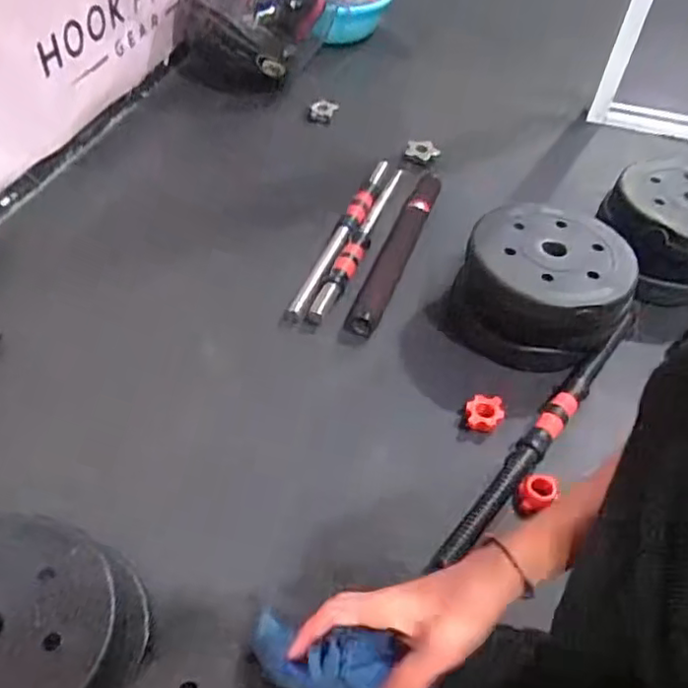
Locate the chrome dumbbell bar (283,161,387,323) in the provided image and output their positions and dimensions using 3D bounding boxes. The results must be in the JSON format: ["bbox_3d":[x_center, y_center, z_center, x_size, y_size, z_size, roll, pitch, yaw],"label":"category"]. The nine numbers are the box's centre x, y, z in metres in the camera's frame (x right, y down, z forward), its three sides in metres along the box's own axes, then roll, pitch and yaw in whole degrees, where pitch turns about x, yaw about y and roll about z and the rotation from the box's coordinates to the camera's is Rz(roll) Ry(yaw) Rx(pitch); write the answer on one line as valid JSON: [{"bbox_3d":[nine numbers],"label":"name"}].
[{"bbox_3d":[0.001,-0.181,0.998,0.030,0.022,0.415,18,48,11],"label":"chrome dumbbell bar"}]

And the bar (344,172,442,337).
[{"bbox_3d":[0.089,-0.158,0.990,0.040,0.035,0.398,19,48,11],"label":"bar"}]

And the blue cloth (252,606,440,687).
[{"bbox_3d":[-0.010,0.243,0.472,0.169,0.057,0.053,6,41,37],"label":"blue cloth"}]

